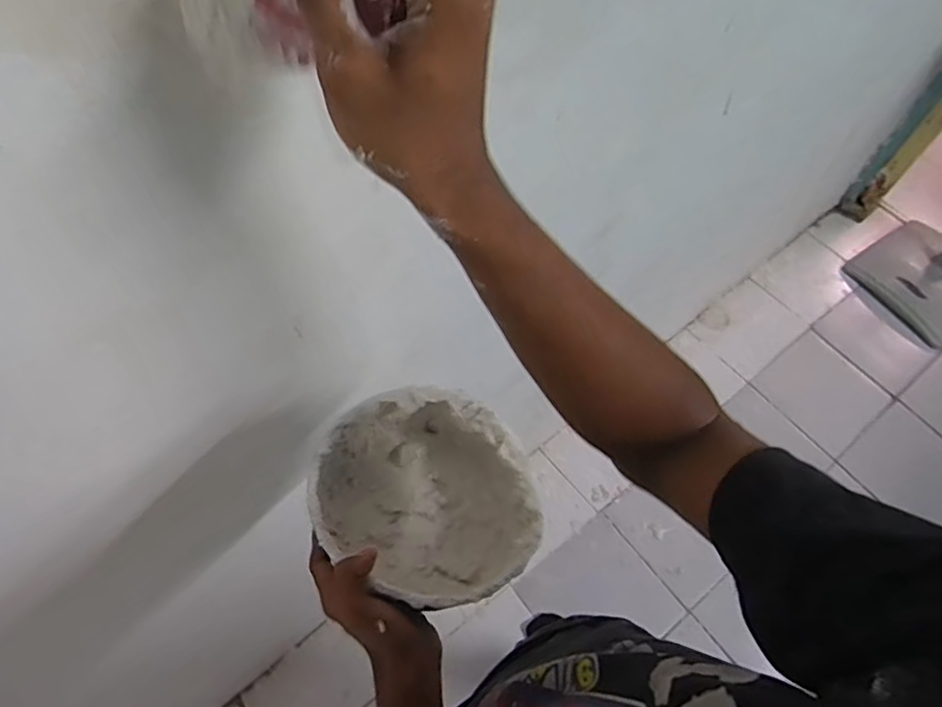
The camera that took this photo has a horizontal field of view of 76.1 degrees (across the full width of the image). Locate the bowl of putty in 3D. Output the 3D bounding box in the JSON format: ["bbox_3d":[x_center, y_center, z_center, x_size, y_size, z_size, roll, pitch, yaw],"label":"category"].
[{"bbox_3d":[-0.039,0.131,0.528,0.187,0.095,0.171,6,55,-9],"label":"bowl of putty"}]

